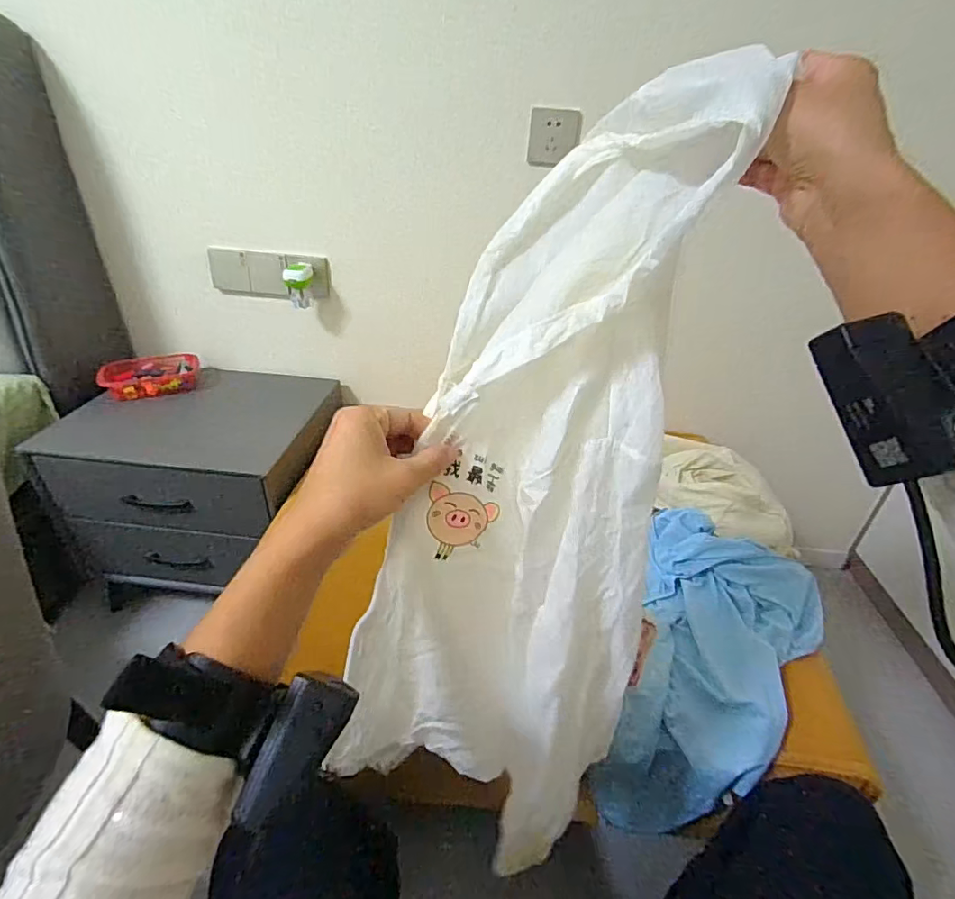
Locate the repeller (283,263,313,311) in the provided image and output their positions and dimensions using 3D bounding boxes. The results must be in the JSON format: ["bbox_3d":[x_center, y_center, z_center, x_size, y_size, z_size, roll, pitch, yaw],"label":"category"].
[{"bbox_3d":[-0.363,-0.334,1.053,0.056,0.083,0.063,-7,34,-15],"label":"repeller"}]

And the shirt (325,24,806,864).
[{"bbox_3d":[0.035,0.058,0.376,0.186,0.568,0.102,22,20,26],"label":"shirt"}]

